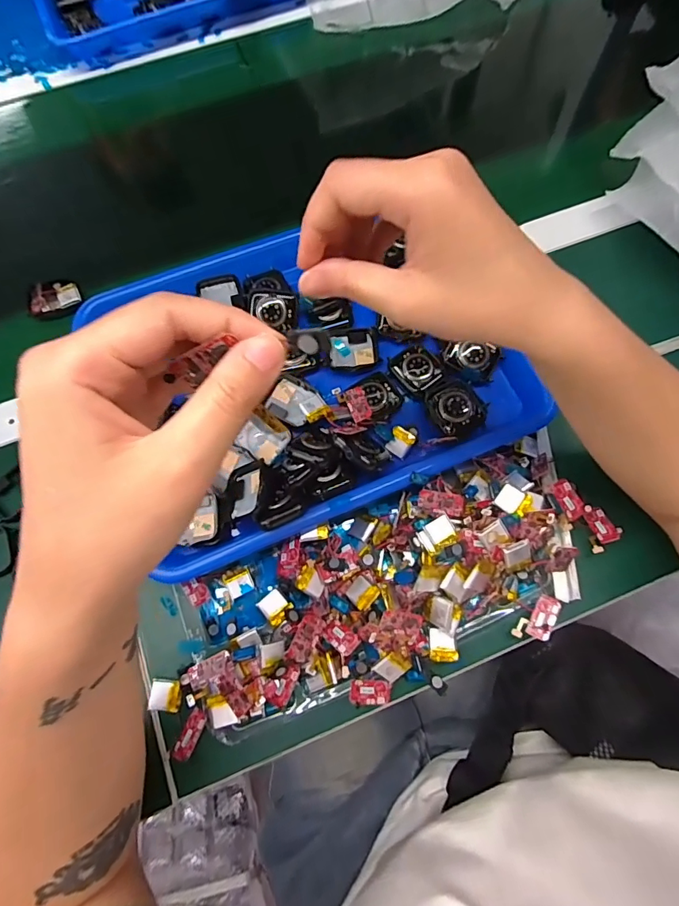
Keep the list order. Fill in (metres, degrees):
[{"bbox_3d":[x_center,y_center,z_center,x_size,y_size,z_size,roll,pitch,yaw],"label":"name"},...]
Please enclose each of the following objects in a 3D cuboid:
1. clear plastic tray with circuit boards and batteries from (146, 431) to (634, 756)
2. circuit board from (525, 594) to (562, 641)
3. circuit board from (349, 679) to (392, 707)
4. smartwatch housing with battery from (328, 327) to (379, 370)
[{"bbox_3d":[0.033,0.095,0.312,0.323,0.047,0.123,-21,71,-6],"label":"clear plastic tray with circuit boards and batteries"},{"bbox_3d":[0.140,0.113,0.312,0.016,0.005,0.029,19,69,34],"label":"circuit board"},{"bbox_3d":[0.021,0.158,0.300,0.029,0.004,0.015,12,68,-19],"label":"circuit board"},{"bbox_3d":[0.012,-0.085,0.372,0.038,0.005,0.032,-7,70,-1],"label":"smartwatch housing with battery"}]

